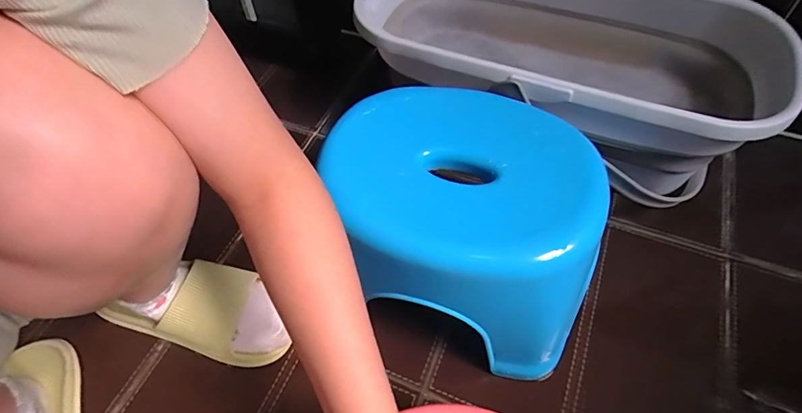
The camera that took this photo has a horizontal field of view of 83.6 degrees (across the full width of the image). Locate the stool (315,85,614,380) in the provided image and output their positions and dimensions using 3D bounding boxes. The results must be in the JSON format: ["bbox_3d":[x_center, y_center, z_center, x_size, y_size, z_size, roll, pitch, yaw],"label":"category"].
[{"bbox_3d":[0.061,0.018,0.485,0.278,0.177,0.221,11,53,11],"label":"stool"}]

